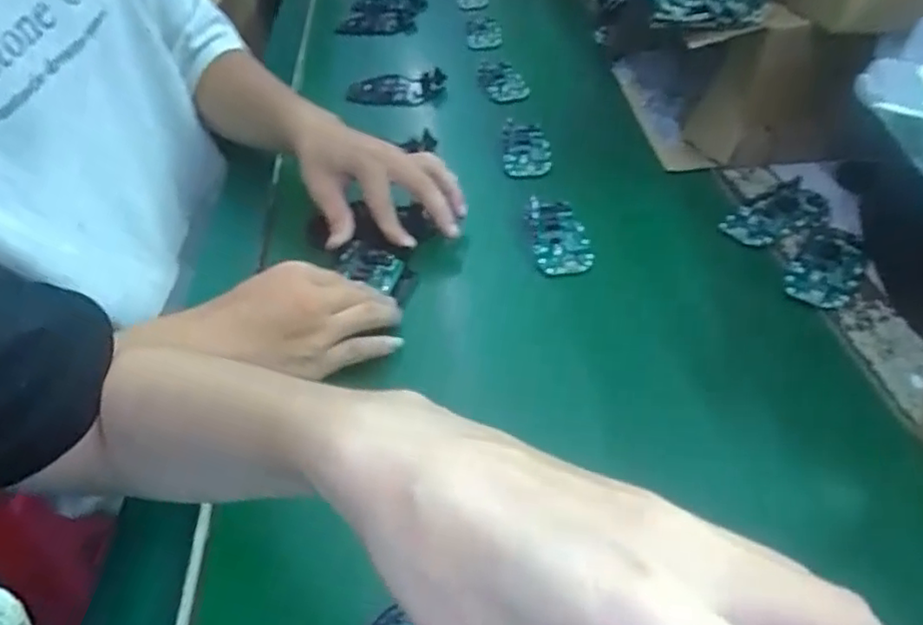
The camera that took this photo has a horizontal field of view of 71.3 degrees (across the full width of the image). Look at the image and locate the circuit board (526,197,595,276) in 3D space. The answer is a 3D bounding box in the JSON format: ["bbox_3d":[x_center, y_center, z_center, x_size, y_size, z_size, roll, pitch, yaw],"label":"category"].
[{"bbox_3d":[0.080,-0.066,0.530,0.045,0.013,0.086,-5,45,2],"label":"circuit board"}]

